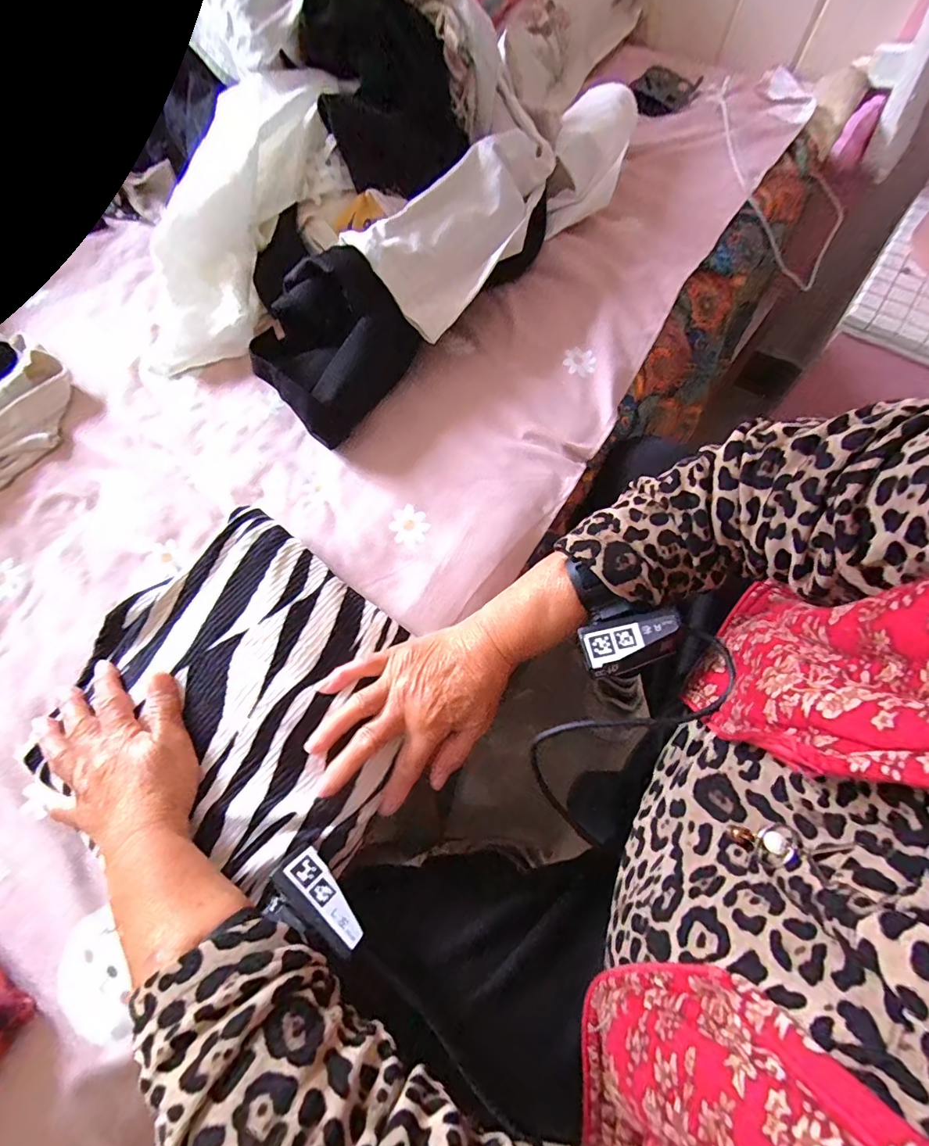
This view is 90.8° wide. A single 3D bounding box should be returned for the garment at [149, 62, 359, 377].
[{"bbox_3d":[-0.248,-0.377,0.496,0.156,0.084,0.350,37,101,17],"label":"garment"}]

